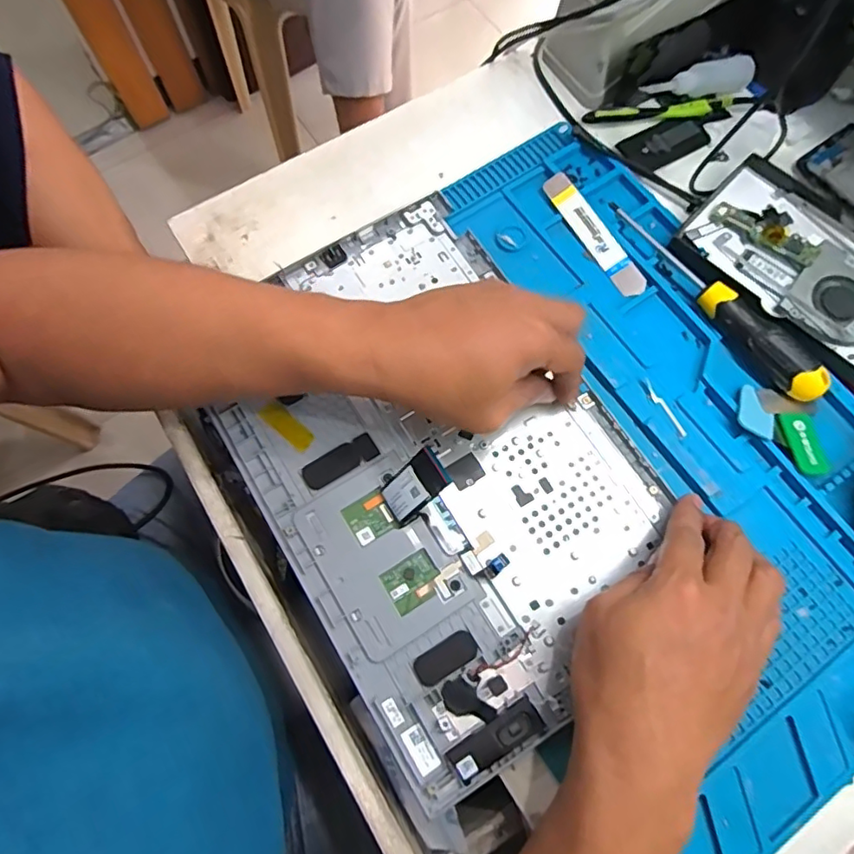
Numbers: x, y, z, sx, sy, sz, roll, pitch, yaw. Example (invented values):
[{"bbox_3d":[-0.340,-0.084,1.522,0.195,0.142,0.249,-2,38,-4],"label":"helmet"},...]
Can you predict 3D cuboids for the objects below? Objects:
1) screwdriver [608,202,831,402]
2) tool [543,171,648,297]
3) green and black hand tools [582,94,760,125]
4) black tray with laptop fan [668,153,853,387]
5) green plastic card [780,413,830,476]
[{"bbox_3d":[0.211,-0.098,0.419,0.026,0.023,0.198,-33,75,-11],"label":"screwdriver"},{"bbox_3d":[0.132,-0.152,0.450,0.023,0.005,0.118,-31,78,-2],"label":"tool"},{"bbox_3d":[0.203,-0.268,0.482,0.139,0.014,0.014,-3,71,-2],"label":"green and black hand tools"},{"bbox_3d":[0.284,-0.115,0.428,0.178,0.022,0.118,43,76,13],"label":"black tray with laptop fan"},{"bbox_3d":[0.260,0.011,0.393,0.024,0.007,0.045,-6,71,-3],"label":"green plastic card"}]

